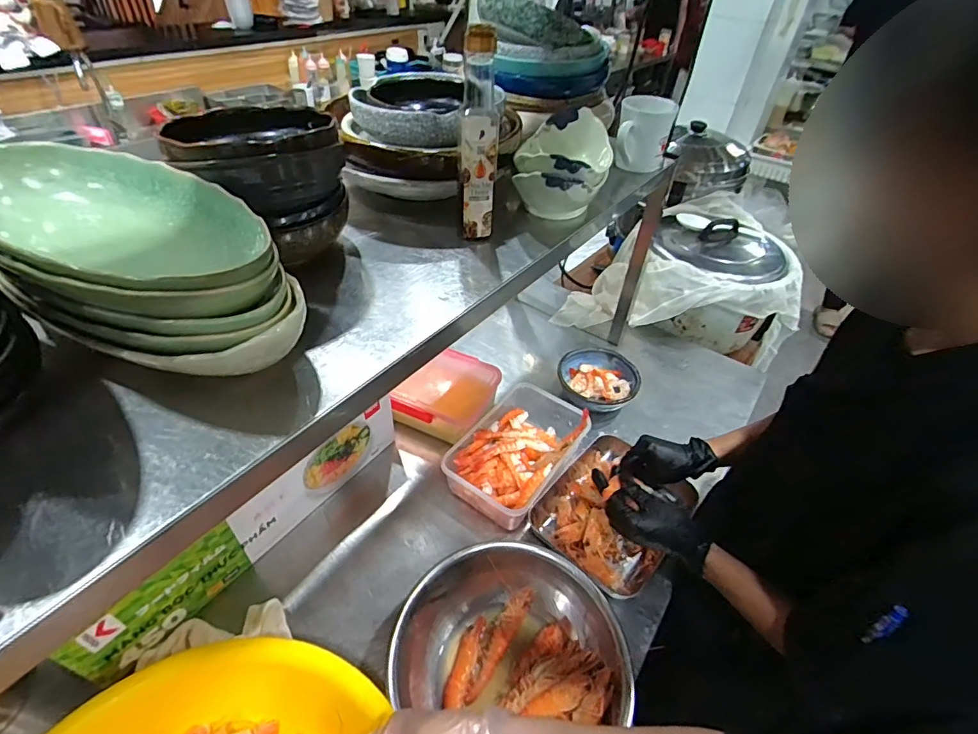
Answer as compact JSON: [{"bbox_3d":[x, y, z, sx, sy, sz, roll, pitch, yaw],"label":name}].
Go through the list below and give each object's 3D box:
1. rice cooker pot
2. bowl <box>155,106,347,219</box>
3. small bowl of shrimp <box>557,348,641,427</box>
[{"bbox_3d":[0.571,-0.234,1.222,0.392,0.254,0.393,17,44,13],"label":"rice cooker pot"},{"bbox_3d":[-0.240,-0.213,0.493,0.134,0.072,0.152,26,47,21],"label":"bowl"},{"bbox_3d":[0.223,0.027,0.990,0.162,0.059,0.145,24,46,20],"label":"small bowl of shrimp"}]

